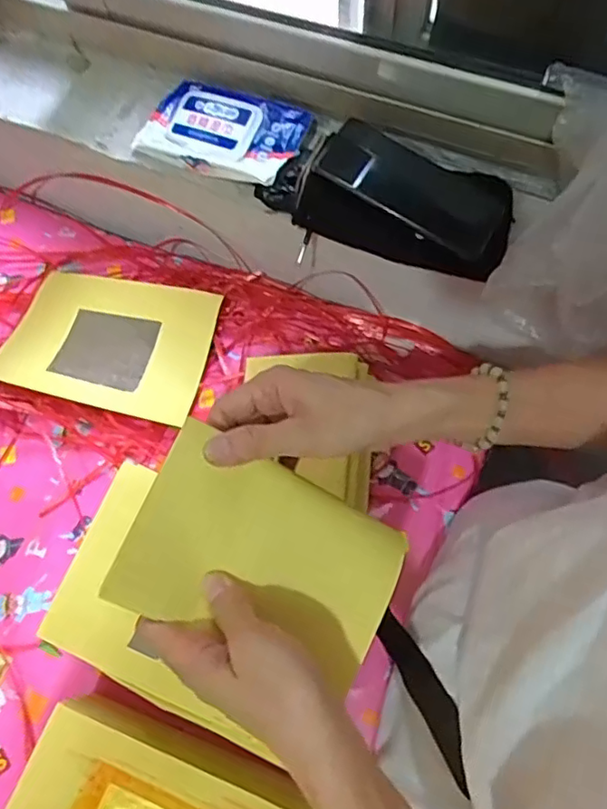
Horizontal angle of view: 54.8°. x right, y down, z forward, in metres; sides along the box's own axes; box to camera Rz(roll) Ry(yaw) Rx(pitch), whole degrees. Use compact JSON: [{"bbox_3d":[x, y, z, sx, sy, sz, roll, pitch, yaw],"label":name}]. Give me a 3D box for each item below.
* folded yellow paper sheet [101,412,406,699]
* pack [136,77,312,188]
[{"bbox_3d":[-0.023,0.092,0.349,0.155,0.012,0.105,28,78,-4],"label":"folded yellow paper sheet"},{"bbox_3d":[-0.085,-0.280,0.596,0.172,0.039,0.091,26,71,13],"label":"pack"}]

